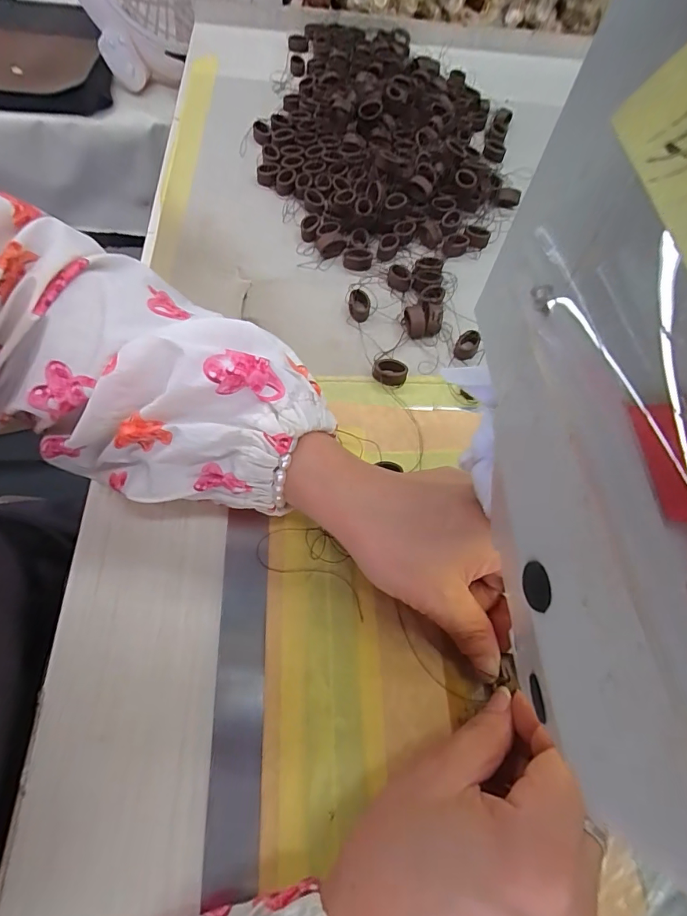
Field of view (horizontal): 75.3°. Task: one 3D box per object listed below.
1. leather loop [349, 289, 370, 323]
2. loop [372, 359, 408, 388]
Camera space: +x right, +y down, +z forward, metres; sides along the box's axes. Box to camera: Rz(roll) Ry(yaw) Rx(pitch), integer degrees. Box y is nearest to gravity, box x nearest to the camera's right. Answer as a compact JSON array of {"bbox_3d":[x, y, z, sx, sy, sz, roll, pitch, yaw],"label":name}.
[{"bbox_3d":[0.011,-0.106,0.309,0.014,0.009,0.020,0,63,-4],"label":"leather loop"},{"bbox_3d":[0.030,-0.056,0.286,0.021,0.011,0.016,16,63,4],"label":"loop"}]

